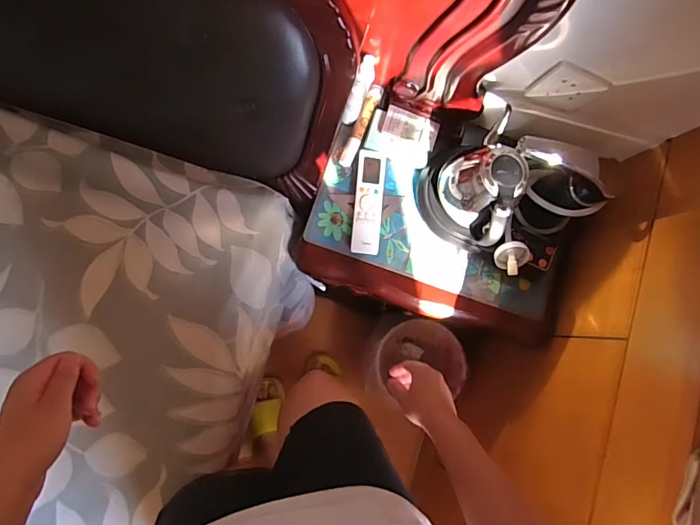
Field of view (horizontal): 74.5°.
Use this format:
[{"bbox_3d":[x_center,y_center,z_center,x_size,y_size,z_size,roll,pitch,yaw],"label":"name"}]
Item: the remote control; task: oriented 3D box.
[{"bbox_3d":[0.035,-0.109,0.822,0.052,0.018,0.189,6,84,-6],"label":"remote control"}]

